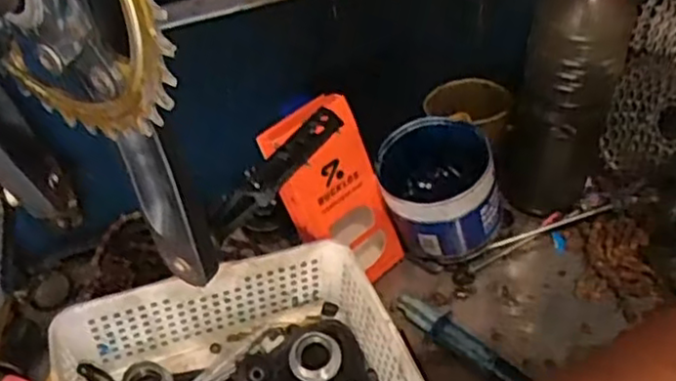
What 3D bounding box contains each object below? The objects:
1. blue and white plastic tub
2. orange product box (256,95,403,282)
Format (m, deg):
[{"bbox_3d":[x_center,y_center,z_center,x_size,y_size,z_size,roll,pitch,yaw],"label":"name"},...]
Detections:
[{"bbox_3d":[0.094,0.001,0.629,0.098,0.095,0.104,-4,49,5],"label":"blue and white plastic tub"},{"bbox_3d":[-0.001,0.007,0.601,0.080,0.176,0.026,-33,29,-15],"label":"orange product box"}]

